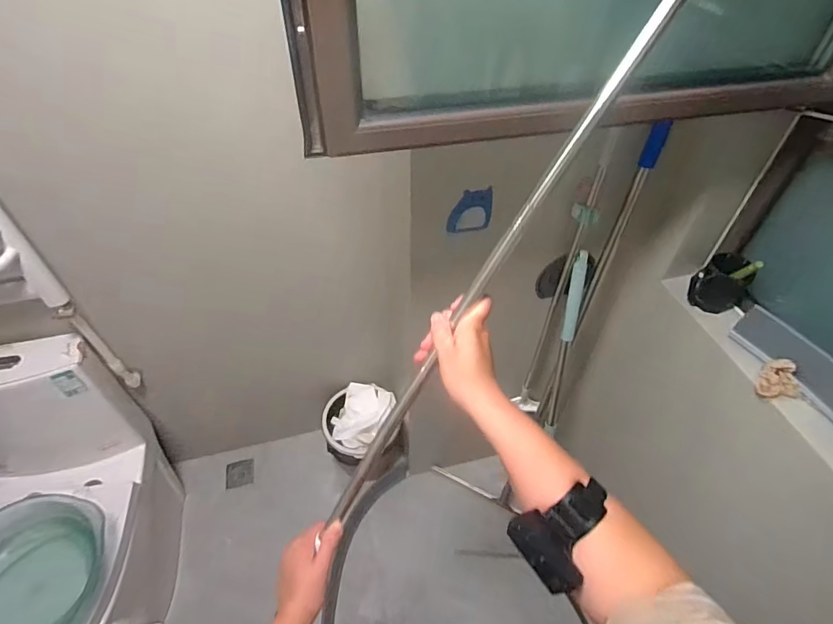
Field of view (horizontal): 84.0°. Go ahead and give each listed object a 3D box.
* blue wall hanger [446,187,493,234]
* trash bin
[{"bbox_3d":[0.099,-0.187,0.863,0.080,0.087,0.013,-3,47,-4],"label":"blue wall hanger"},{"bbox_3d":[-0.180,0.405,1.572,0.273,0.235,0.254,0,47,0],"label":"trash bin"}]

